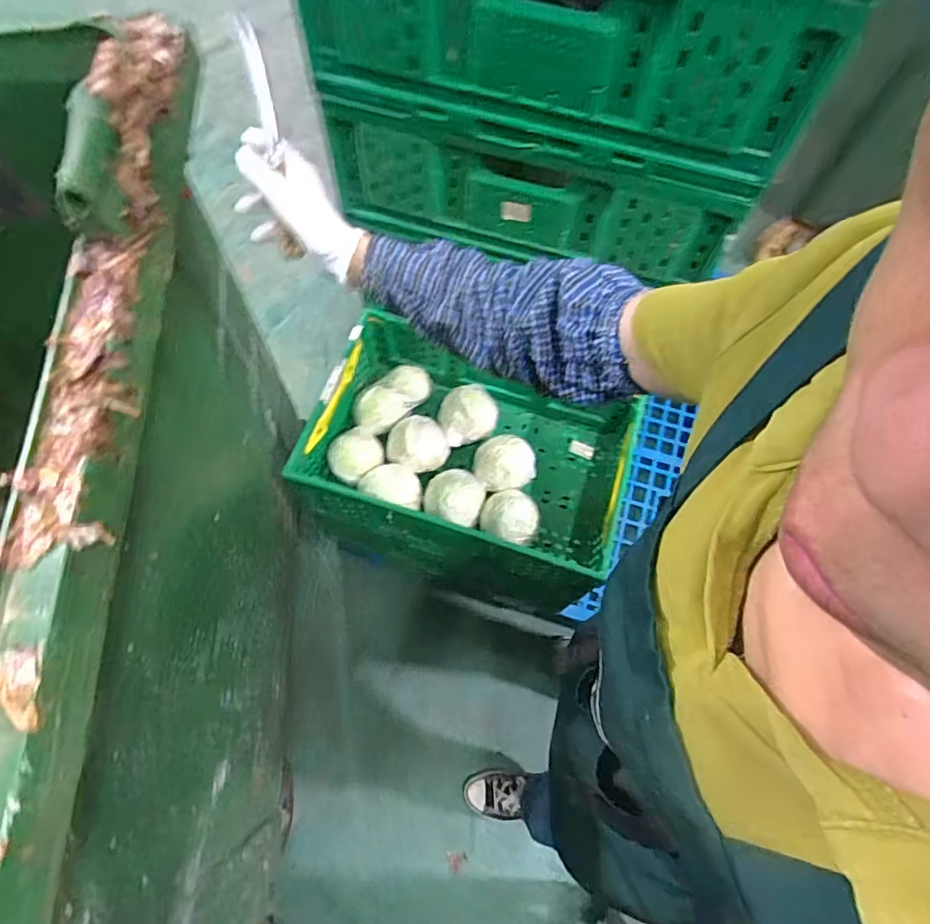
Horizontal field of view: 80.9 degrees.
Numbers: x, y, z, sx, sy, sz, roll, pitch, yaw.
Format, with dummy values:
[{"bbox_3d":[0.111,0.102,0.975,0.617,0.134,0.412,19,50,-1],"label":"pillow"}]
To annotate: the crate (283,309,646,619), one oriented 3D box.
[{"bbox_3d":[-0.003,-0.007,1.138,0.635,0.233,0.420,20,69,7],"label":"crate"}]

